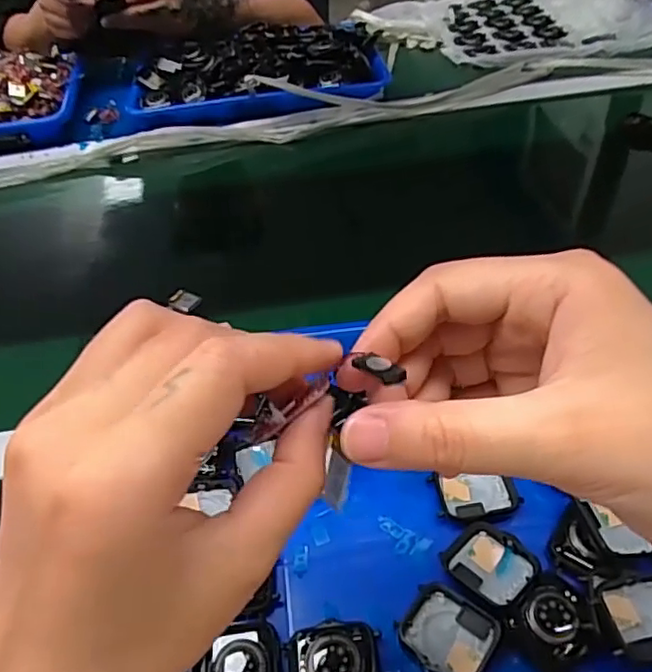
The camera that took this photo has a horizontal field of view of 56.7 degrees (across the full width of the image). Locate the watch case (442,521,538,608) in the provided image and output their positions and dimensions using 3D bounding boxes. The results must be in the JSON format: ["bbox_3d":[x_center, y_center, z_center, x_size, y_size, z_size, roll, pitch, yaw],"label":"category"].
[{"bbox_3d":[0.085,0.117,0.313,0.037,0.007,0.042,-33,51,-26],"label":"watch case"}]

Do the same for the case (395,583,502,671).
[{"bbox_3d":[0.059,0.143,0.292,0.042,0.005,0.037,26,52,27],"label":"case"}]

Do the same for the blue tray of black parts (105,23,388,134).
[{"bbox_3d":[-0.096,-0.348,0.783,0.344,0.053,0.215,0,45,4],"label":"blue tray of black parts"}]

